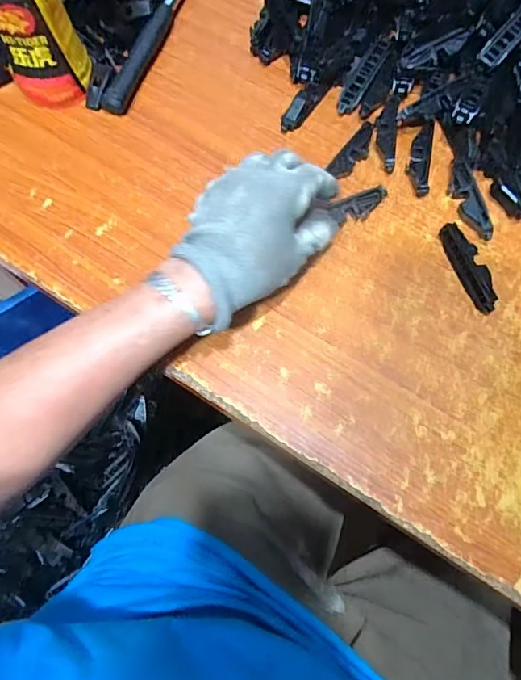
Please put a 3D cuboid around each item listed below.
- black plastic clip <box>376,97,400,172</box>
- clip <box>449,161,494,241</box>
[{"bbox_3d":[0.117,-0.192,0.422,0.019,0.007,0.078,7,72,1],"label":"black plastic clip"},{"bbox_3d":[0.183,-0.121,0.400,0.017,0.019,0.071,-11,72,-5],"label":"clip"}]

